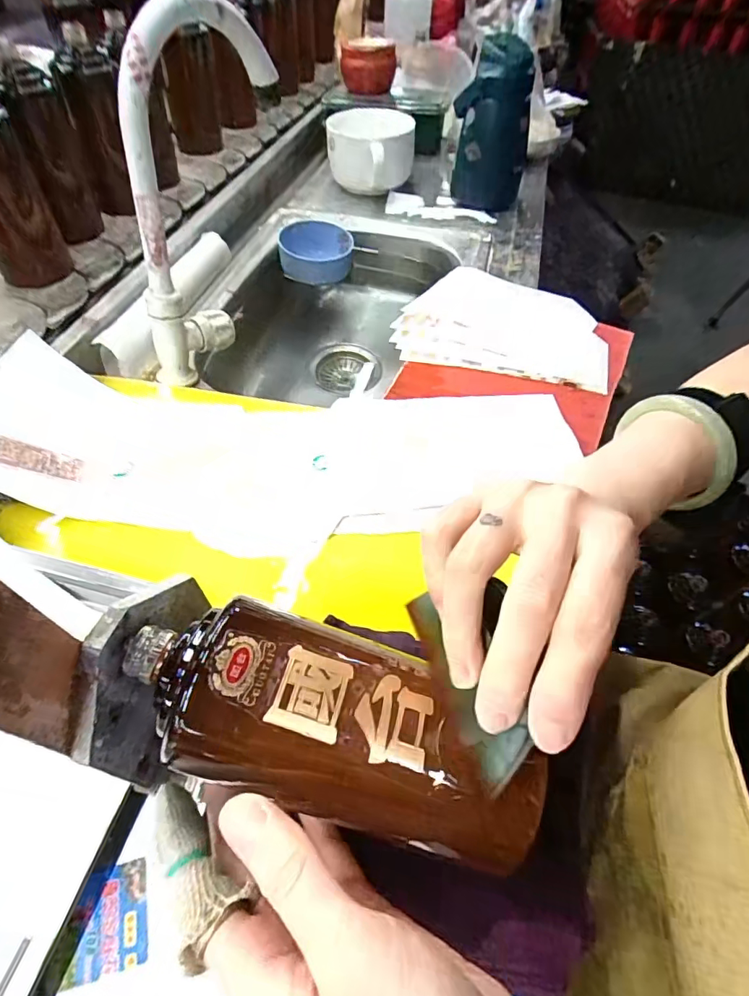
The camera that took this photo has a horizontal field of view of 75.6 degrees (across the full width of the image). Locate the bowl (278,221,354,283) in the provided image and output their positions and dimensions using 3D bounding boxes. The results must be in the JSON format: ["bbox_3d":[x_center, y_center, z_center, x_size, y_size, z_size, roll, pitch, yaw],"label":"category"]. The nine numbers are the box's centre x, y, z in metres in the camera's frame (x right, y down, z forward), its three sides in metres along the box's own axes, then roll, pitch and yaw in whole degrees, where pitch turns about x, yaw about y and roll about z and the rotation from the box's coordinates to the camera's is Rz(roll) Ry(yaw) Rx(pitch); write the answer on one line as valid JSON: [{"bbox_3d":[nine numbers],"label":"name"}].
[{"bbox_3d":[-0.090,-0.378,0.736,0.109,0.035,0.117,2,54,-3],"label":"bowl"}]

